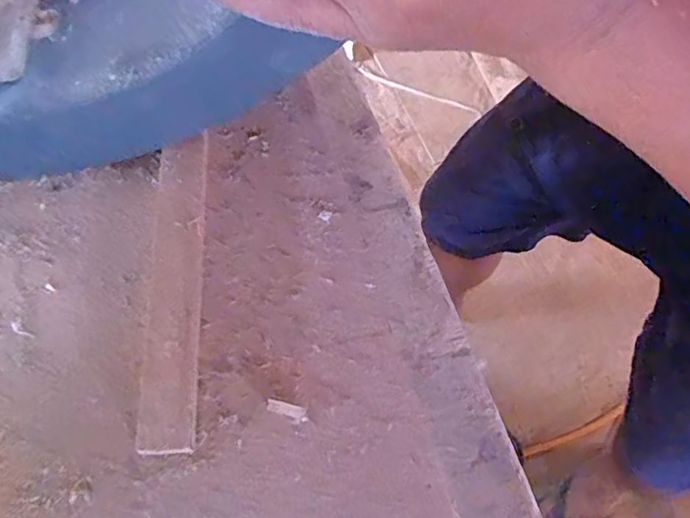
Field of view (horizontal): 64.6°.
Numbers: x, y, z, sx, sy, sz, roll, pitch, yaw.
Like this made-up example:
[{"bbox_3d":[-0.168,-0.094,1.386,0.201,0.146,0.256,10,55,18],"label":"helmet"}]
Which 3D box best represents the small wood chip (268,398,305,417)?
[{"bbox_3d":[-0.026,0.065,0.237,0.016,0.004,0.005,15,64,6],"label":"small wood chip"}]

